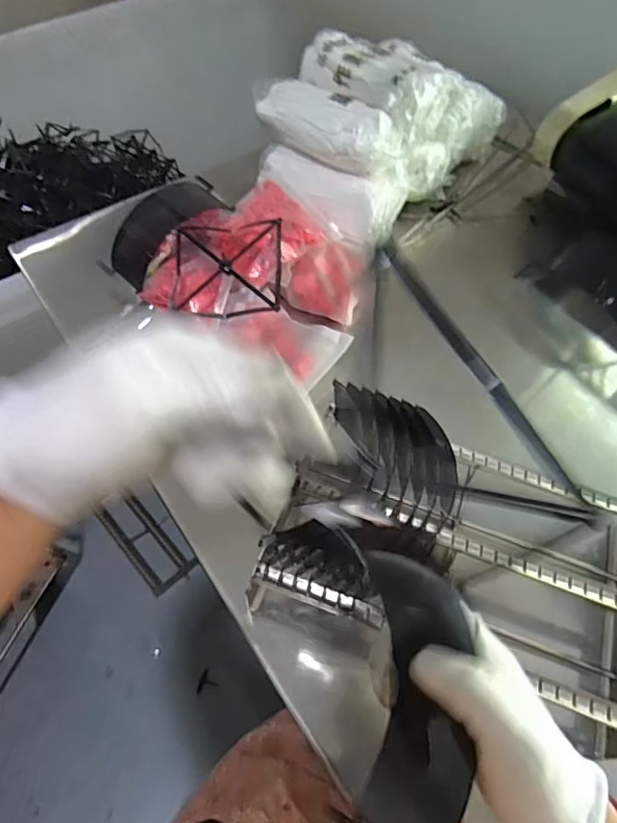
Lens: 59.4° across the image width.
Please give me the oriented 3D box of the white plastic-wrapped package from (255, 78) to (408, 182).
[{"bbox_3d":[0.021,-0.365,0.701,0.222,0.066,0.078,29,61,16],"label":"white plastic-wrapped package"}]

